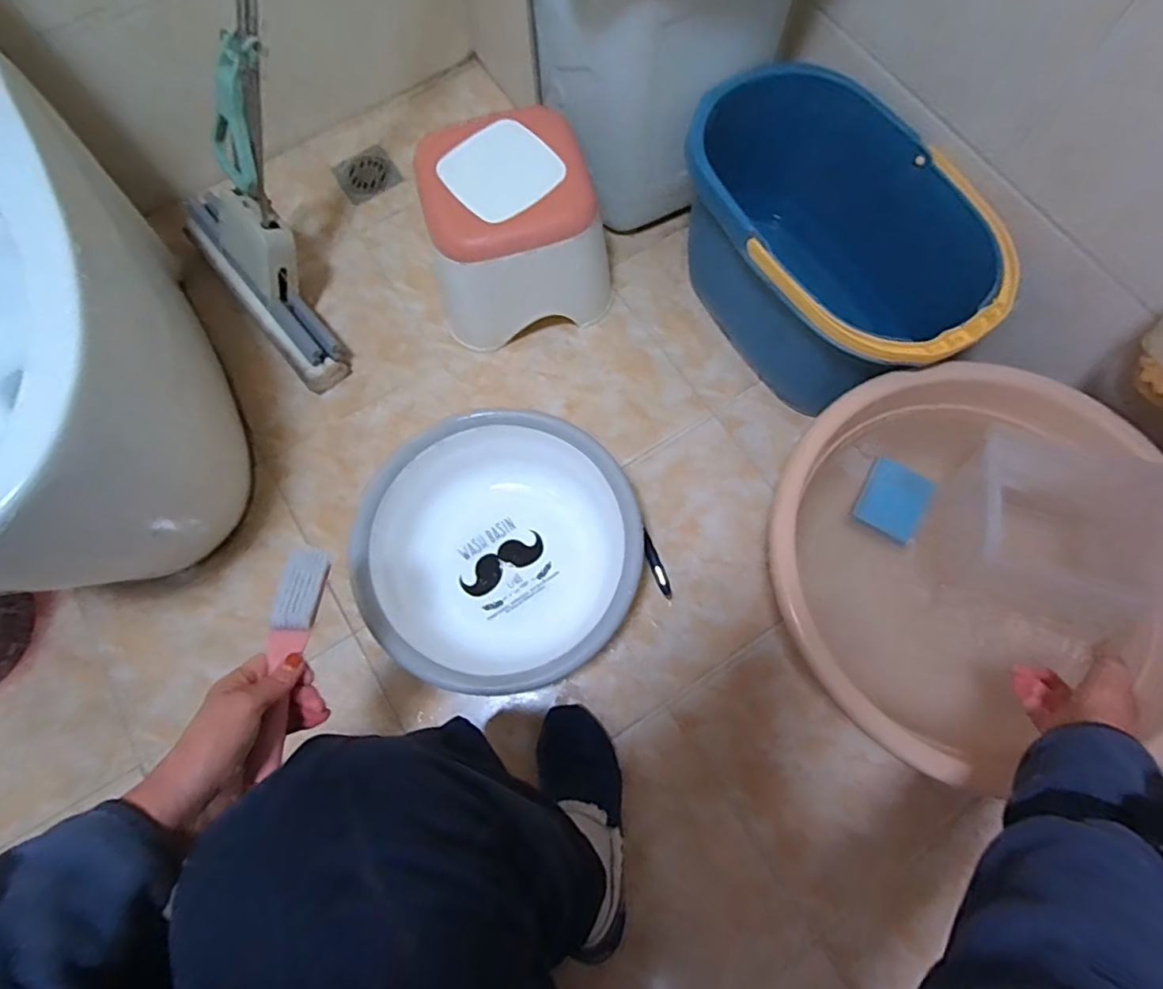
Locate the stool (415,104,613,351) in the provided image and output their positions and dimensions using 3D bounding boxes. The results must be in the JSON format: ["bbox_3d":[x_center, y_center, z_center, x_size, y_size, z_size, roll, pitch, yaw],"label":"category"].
[{"bbox_3d":[-0.103,-0.384,0.875,0.248,0.209,0.244,-16,73,-4],"label":"stool"}]

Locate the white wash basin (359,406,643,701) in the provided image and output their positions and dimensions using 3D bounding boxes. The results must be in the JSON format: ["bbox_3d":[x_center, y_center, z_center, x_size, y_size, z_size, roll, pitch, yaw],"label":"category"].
[{"bbox_3d":[-0.103,0.078,0.773,0.328,0.125,0.323,0,73,1],"label":"white wash basin"}]

